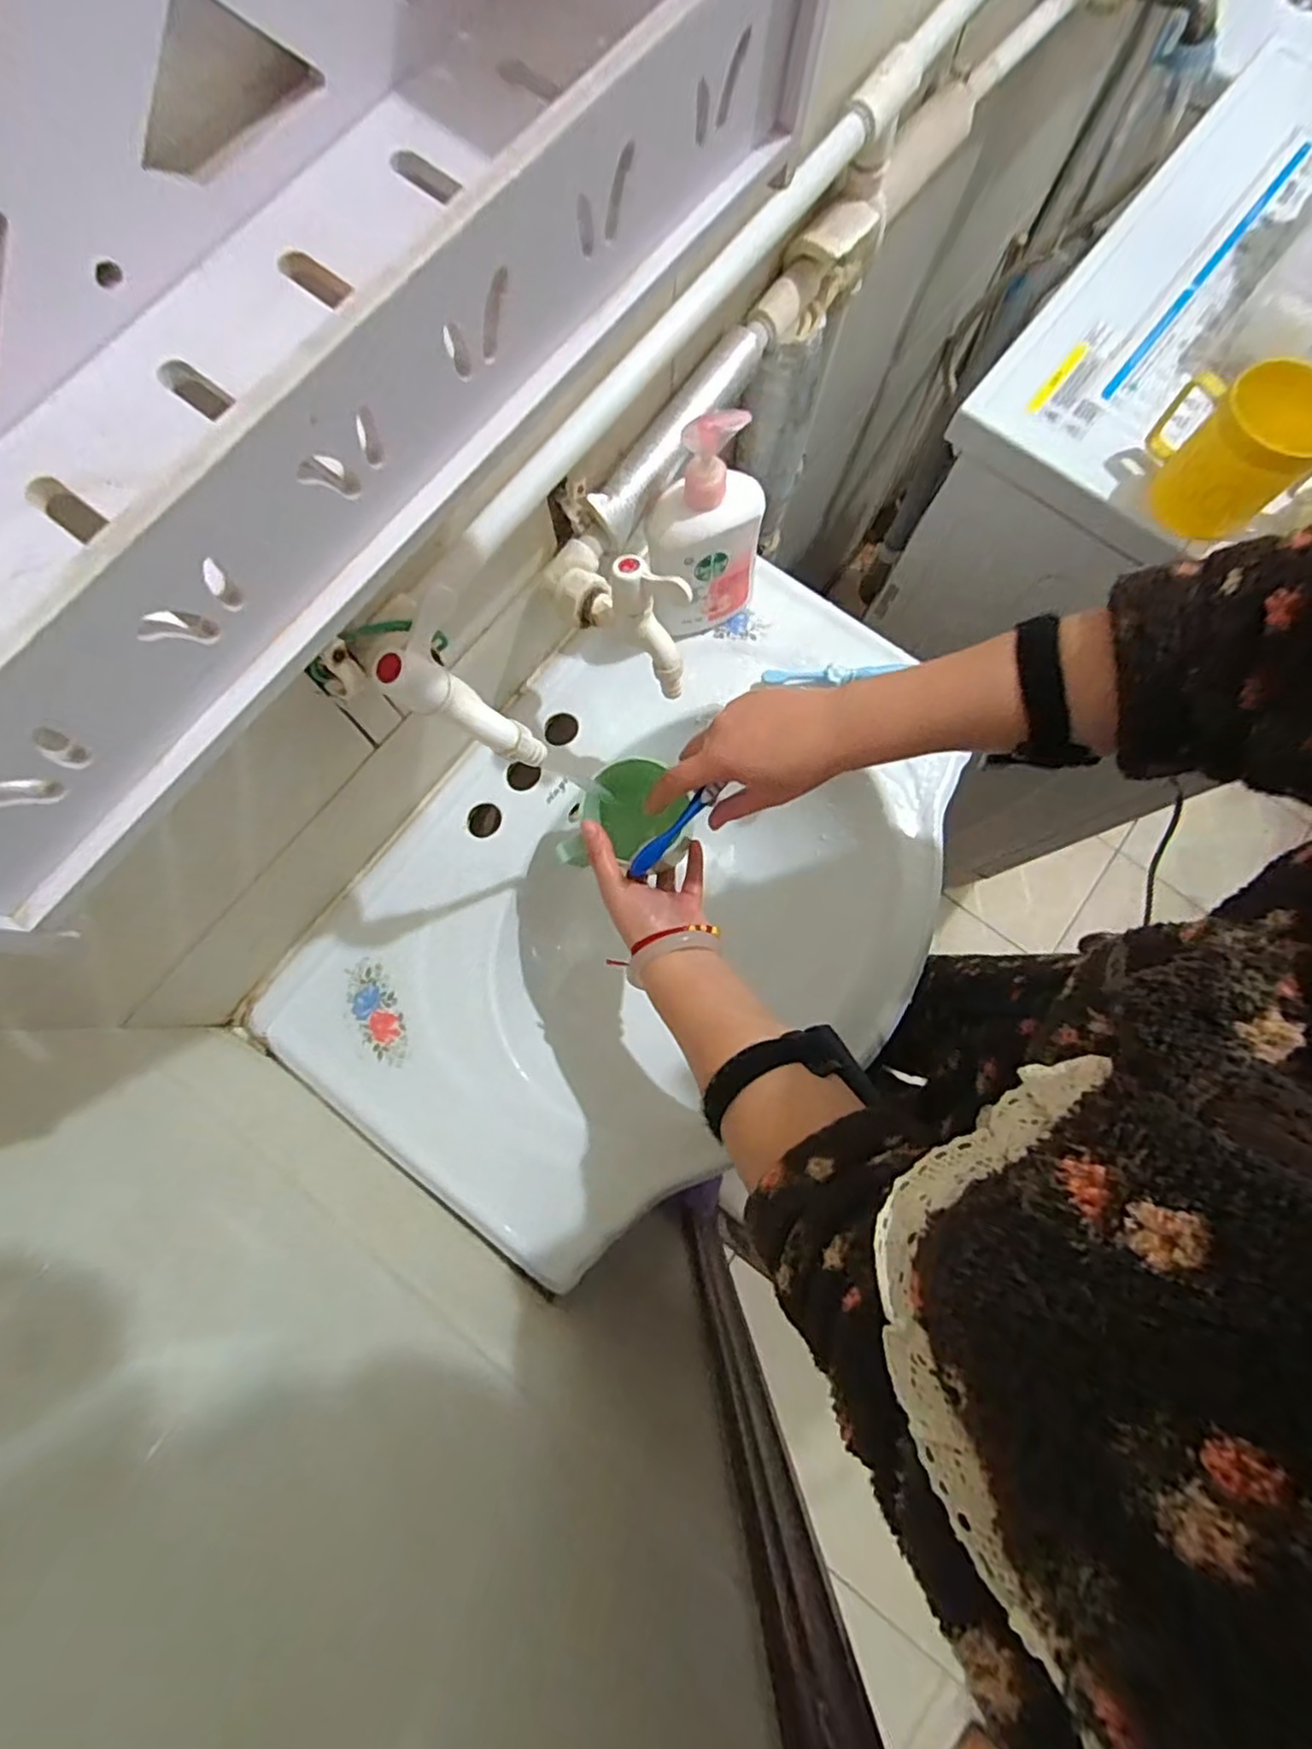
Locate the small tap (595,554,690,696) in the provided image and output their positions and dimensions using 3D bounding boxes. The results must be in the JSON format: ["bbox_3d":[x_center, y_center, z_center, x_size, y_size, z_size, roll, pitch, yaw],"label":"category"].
[{"bbox_3d":[-0.008,-0.175,0.465,0.078,0.084,0.031,39,81,7],"label":"small tap"}]

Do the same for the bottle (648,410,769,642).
[{"bbox_3d":[0.039,-0.266,0.534,0.090,0.183,0.057,-3,78,-1],"label":"bottle"}]

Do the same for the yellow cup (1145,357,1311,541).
[{"bbox_3d":[0.442,-0.325,0.522,0.109,0.088,0.081,33,80,6],"label":"yellow cup"}]

